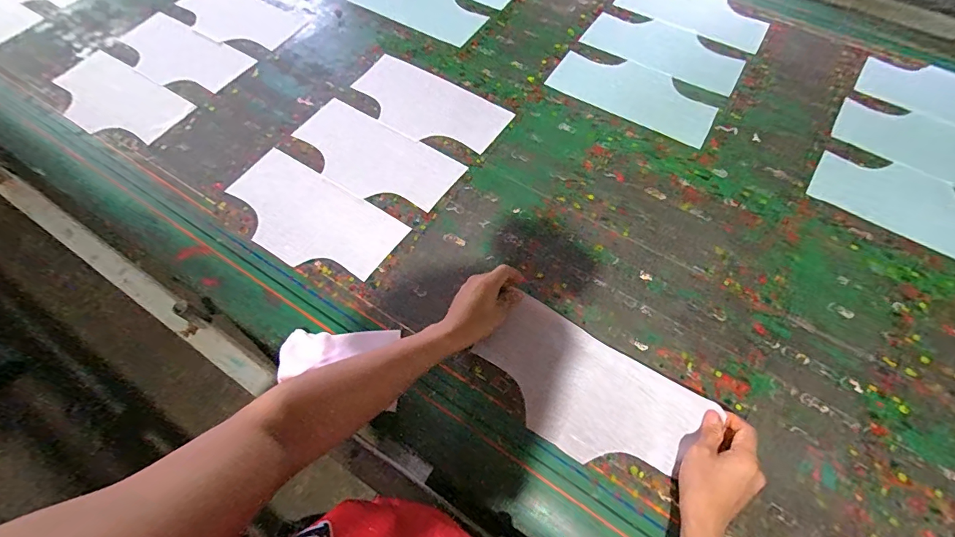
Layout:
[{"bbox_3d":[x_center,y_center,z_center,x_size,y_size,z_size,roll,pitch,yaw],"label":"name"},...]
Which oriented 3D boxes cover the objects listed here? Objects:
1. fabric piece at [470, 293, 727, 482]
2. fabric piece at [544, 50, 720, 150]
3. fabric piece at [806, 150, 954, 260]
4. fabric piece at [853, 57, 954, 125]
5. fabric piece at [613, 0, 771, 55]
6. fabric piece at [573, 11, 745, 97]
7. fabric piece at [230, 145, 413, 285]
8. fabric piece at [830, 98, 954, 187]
[{"bbox_3d":[0.134,0.158,0.550,0.267,0.025,0.142,32,67,16],"label":"fabric piece"},{"bbox_3d":[0.295,-0.337,0.808,0.304,0.007,0.143,31,67,16],"label":"fabric piece"},{"bbox_3d":[0.709,-0.101,0.683,0.300,0.004,0.158,32,67,16],"label":"fabric piece"},{"bbox_3d":[0.883,-0.319,0.793,0.299,0.007,0.165,33,65,16],"label":"fabric piece"},{"bbox_3d":[0.464,-0.558,0.914,0.308,0.005,0.156,34,66,19],"label":"fabric piece"},{"bbox_3d":[0.375,-0.449,0.861,0.307,0.008,0.145,30,66,15],"label":"fabric piece"},{"bbox_3d":[-0.278,-0.085,0.691,0.301,0.006,0.153,30,65,19],"label":"fabric piece"},{"bbox_3d":[0.793,-0.212,0.742,0.297,0.008,0.145,32,67,16],"label":"fabric piece"}]

